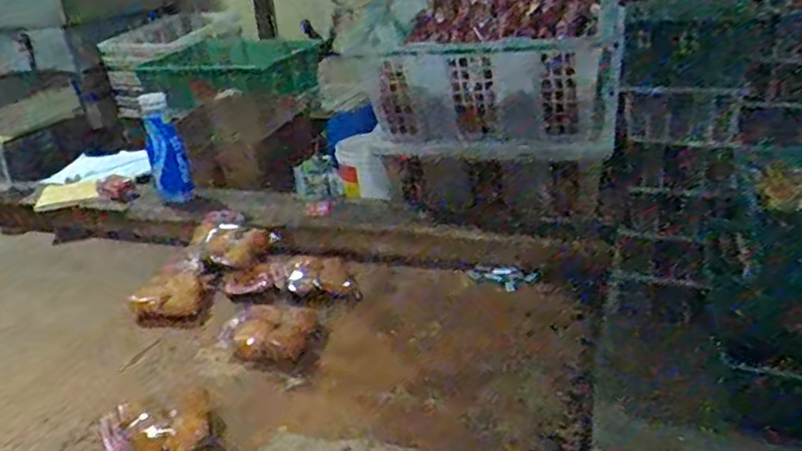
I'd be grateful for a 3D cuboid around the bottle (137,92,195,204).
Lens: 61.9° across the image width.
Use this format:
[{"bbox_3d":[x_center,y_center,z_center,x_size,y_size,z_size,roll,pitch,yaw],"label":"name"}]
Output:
[{"bbox_3d":[-0.396,-0.122,1.134,0.058,0.184,0.064,-15,26,-23],"label":"bottle"}]

